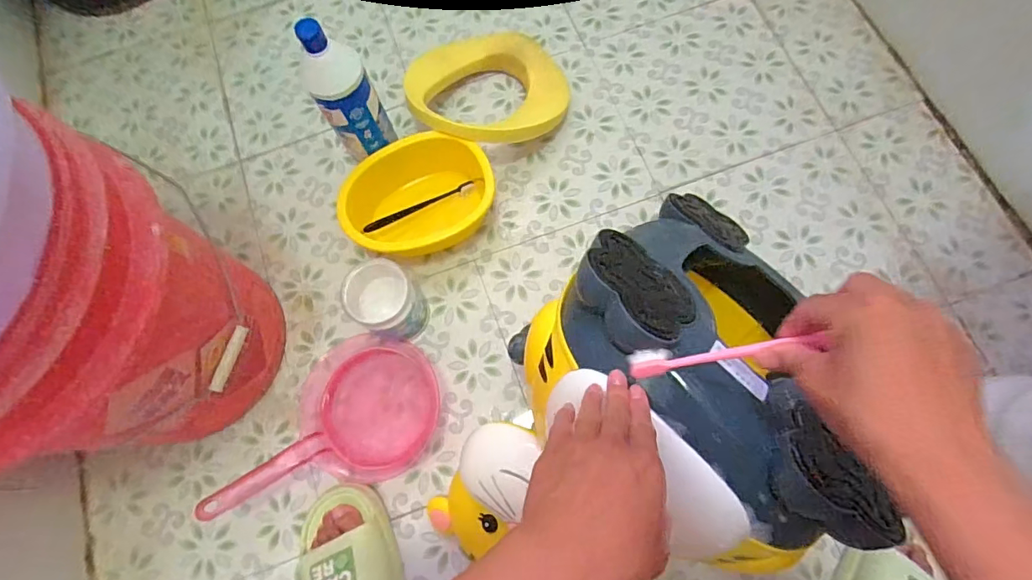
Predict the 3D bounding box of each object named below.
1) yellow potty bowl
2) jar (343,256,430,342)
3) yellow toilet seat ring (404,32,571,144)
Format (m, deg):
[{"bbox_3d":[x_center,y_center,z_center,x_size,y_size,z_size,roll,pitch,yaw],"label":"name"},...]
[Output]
[{"bbox_3d":[-0.137,-0.131,0.696,0.208,0.094,0.142,-17,74,-4],"label":"yellow potty bowl"},{"bbox_3d":[-0.164,0.018,0.641,0.087,0.121,0.097,-32,75,-8],"label":"jar"},{"bbox_3d":[-0.040,-0.301,0.752,0.252,0.046,0.168,-18,80,-18],"label":"yellow toilet seat ring"}]

